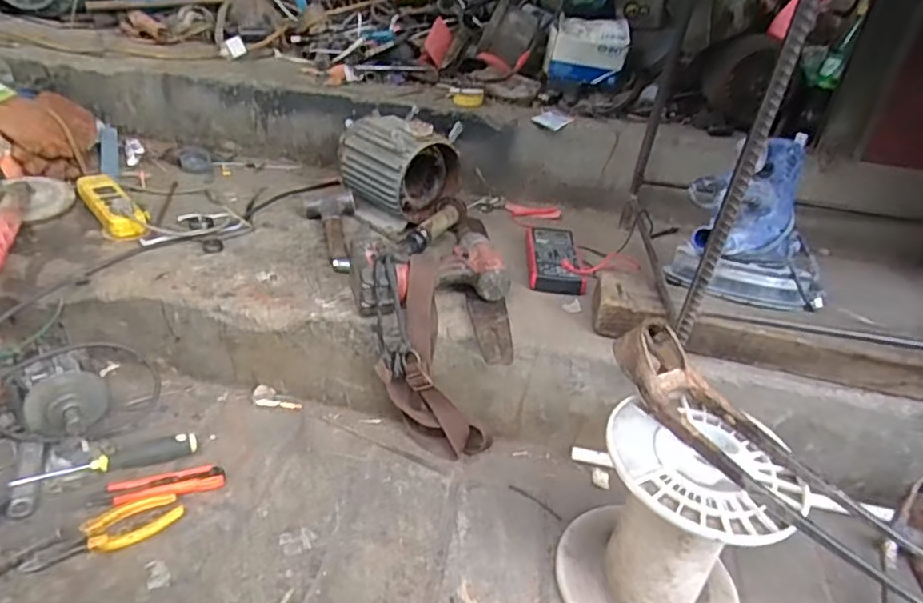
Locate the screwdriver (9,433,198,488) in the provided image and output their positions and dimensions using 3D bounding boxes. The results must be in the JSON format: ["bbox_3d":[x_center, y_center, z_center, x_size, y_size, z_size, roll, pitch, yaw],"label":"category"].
[{"bbox_3d":[-0.459,0.203,0.798,0.206,0.030,0.033,-6,33,-22],"label":"screwdriver"}]

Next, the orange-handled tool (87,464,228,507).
[{"bbox_3d":[-0.385,0.236,0.778,0.153,0.016,0.044,-8,34,-24],"label":"orange-handled tool"}]

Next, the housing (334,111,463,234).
[{"bbox_3d":[-0.119,-0.253,1.140,0.174,0.171,0.158,30,37,33],"label":"housing"}]

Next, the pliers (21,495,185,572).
[{"bbox_3d":[-0.415,0.271,0.715,0.159,0.015,0.049,-16,38,-34],"label":"pliers"}]

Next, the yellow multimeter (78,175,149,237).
[{"bbox_3d":[-0.600,-0.171,1.051,0.077,0.044,0.207,-20,40,-38],"label":"yellow multimeter"}]

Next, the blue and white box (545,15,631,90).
[{"bbox_3d":[0.278,-0.538,1.330,0.182,0.127,0.097,9,31,4],"label":"blue and white box"}]

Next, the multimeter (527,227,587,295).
[{"bbox_3d":[0.156,-0.075,1.040,0.087,0.033,0.186,5,31,-3],"label":"multimeter"}]

